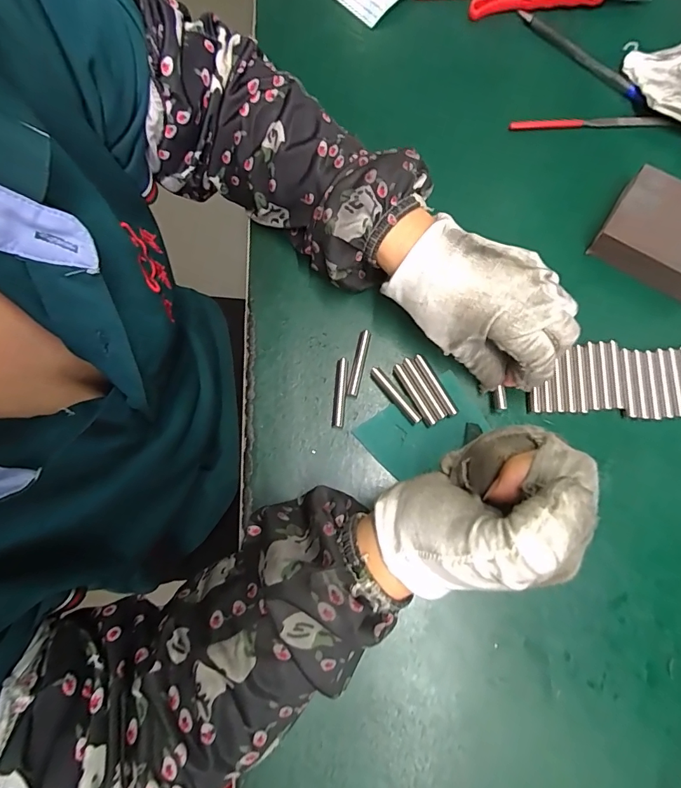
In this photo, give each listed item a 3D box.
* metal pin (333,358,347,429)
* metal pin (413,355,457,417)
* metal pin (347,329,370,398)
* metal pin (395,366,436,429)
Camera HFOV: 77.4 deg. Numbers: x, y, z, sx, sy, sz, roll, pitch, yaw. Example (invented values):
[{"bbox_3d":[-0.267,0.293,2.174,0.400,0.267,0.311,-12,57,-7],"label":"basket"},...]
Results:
[{"bbox_3d":[0.000,0.000,0.293,0.008,0.008,0.047,3,76,2],"label":"metal pin"},{"bbox_3d":[0.064,-0.006,0.288,0.009,0.006,0.047,-27,77,-5],"label":"metal pin"},{"bbox_3d":[0.013,-0.022,0.299,0.008,0.007,0.048,12,77,4],"label":"metal pin"},{"bbox_3d":[0.049,0.001,0.286,0.007,0.006,0.047,-28,77,-5],"label":"metal pin"}]

